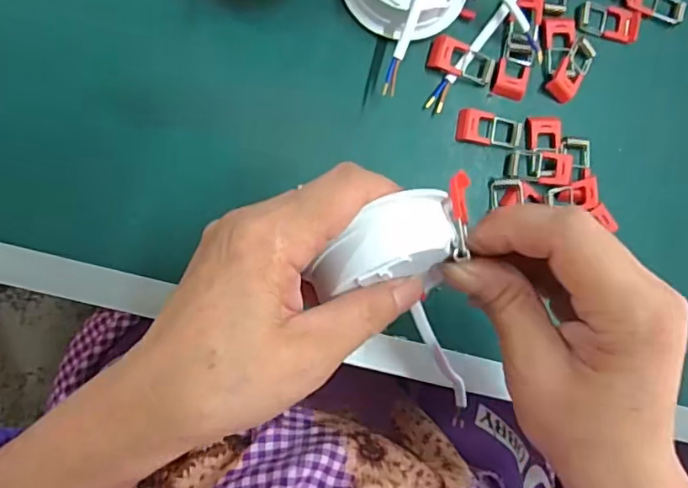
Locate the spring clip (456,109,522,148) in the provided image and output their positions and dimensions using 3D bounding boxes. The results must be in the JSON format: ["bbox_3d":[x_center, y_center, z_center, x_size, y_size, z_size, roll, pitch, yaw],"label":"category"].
[{"bbox_3d":[0.083,-0.065,0.320,0.038,0.005,0.018,8,89,-9],"label":"spring clip"}]

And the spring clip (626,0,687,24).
[{"bbox_3d":[0.186,-0.144,0.336,0.038,0.005,0.016,14,88,-8],"label":"spring clip"}]

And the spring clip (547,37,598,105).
[{"bbox_3d":[0.133,-0.100,0.324,0.016,0.008,0.037,37,85,-7],"label":"spring clip"}]

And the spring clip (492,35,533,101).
[{"bbox_3d":[0.098,-0.101,0.320,0.020,0.006,0.034,10,88,-8],"label":"spring clip"}]

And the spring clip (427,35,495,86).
[{"bbox_3d":[0.067,-0.104,0.317,0.038,0.006,0.018,16,88,-8],"label":"spring clip"}]

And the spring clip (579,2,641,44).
[{"bbox_3d":[0.157,-0.132,0.330,0.037,0.004,0.020,11,88,-8],"label":"spring clip"}]

